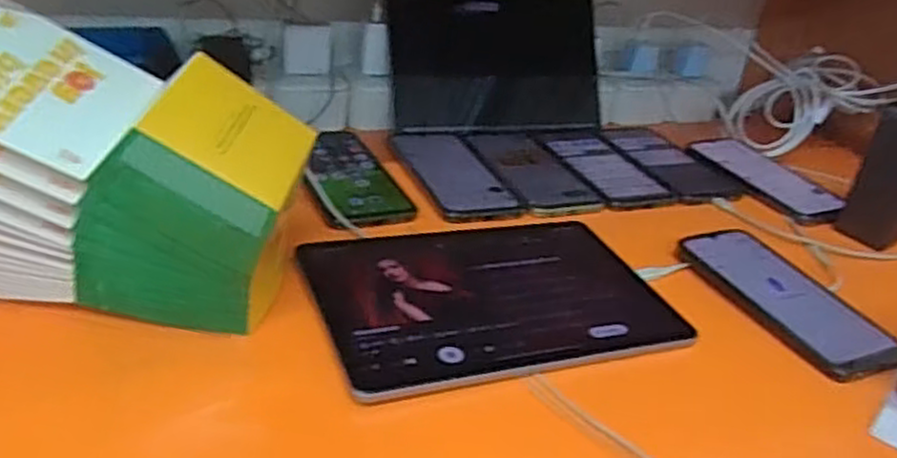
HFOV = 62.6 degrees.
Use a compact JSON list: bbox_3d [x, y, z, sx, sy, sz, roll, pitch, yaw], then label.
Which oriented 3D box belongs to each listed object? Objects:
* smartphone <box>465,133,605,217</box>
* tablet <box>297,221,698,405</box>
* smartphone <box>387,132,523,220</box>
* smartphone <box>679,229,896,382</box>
[{"bbox_3d":[0.080,-0.058,0.726,0.079,0.008,0.164,-5,31,-21],"label":"smartphone"},{"bbox_3d":[0.031,0.043,0.524,0.244,0.013,0.167,-6,32,-23],"label":"tablet"},{"bbox_3d":[0.003,-0.053,0.693,0.081,0.010,0.163,-6,32,-23],"label":"smartphone"},{"bbox_3d":[0.255,0.049,0.563,0.080,0.009,0.169,-4,31,-20],"label":"smartphone"}]

